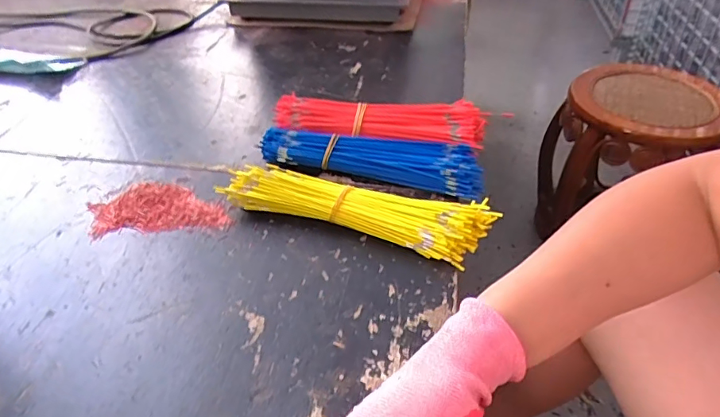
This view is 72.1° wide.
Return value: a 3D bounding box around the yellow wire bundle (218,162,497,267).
[{"bbox_3d":[-0.005,-0.005,0.501,0.264,0.032,0.070,13,43,17],"label":"yellow wire bundle"}]

